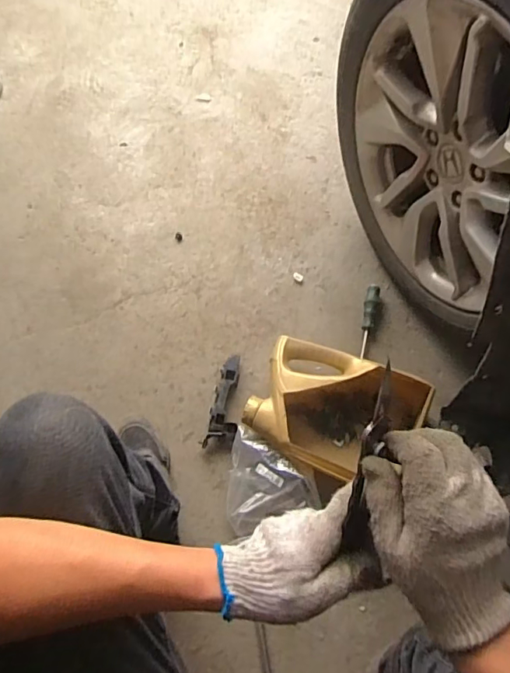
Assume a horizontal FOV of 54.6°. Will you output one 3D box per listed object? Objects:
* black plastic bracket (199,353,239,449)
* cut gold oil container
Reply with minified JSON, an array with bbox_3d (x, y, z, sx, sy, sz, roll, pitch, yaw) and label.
[{"bbox_3d":[-0.051,0.124,0.930,0.057,0.027,0.174,14,68,5],"label":"black plastic bracket"},{"bbox_3d":[0.143,0.134,0.888,0.290,0.095,0.203,19,68,7],"label":"cut gold oil container"}]

